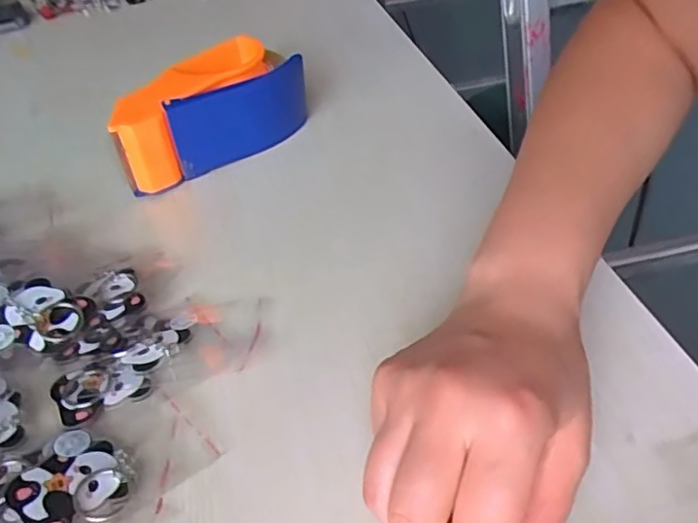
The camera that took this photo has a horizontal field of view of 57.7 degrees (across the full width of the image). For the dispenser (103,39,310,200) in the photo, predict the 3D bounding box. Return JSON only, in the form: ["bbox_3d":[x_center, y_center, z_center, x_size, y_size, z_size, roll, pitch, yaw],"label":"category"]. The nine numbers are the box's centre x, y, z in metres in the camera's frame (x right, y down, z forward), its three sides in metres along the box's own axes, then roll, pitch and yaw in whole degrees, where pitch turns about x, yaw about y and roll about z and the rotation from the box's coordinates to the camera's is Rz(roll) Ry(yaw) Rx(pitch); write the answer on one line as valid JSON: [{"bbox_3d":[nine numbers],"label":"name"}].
[{"bbox_3d":[-0.113,-0.118,0.489,0.151,0.065,0.082,-28,45,-21],"label":"dispenser"}]

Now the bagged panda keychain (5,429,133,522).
[{"bbox_3d":[-0.123,0.100,0.281,0.050,0.007,0.047,-5,42,4],"label":"bagged panda keychain"}]

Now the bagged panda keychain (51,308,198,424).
[{"bbox_3d":[-0.114,0.054,0.333,0.080,0.005,0.041,-32,47,-24],"label":"bagged panda keychain"}]

